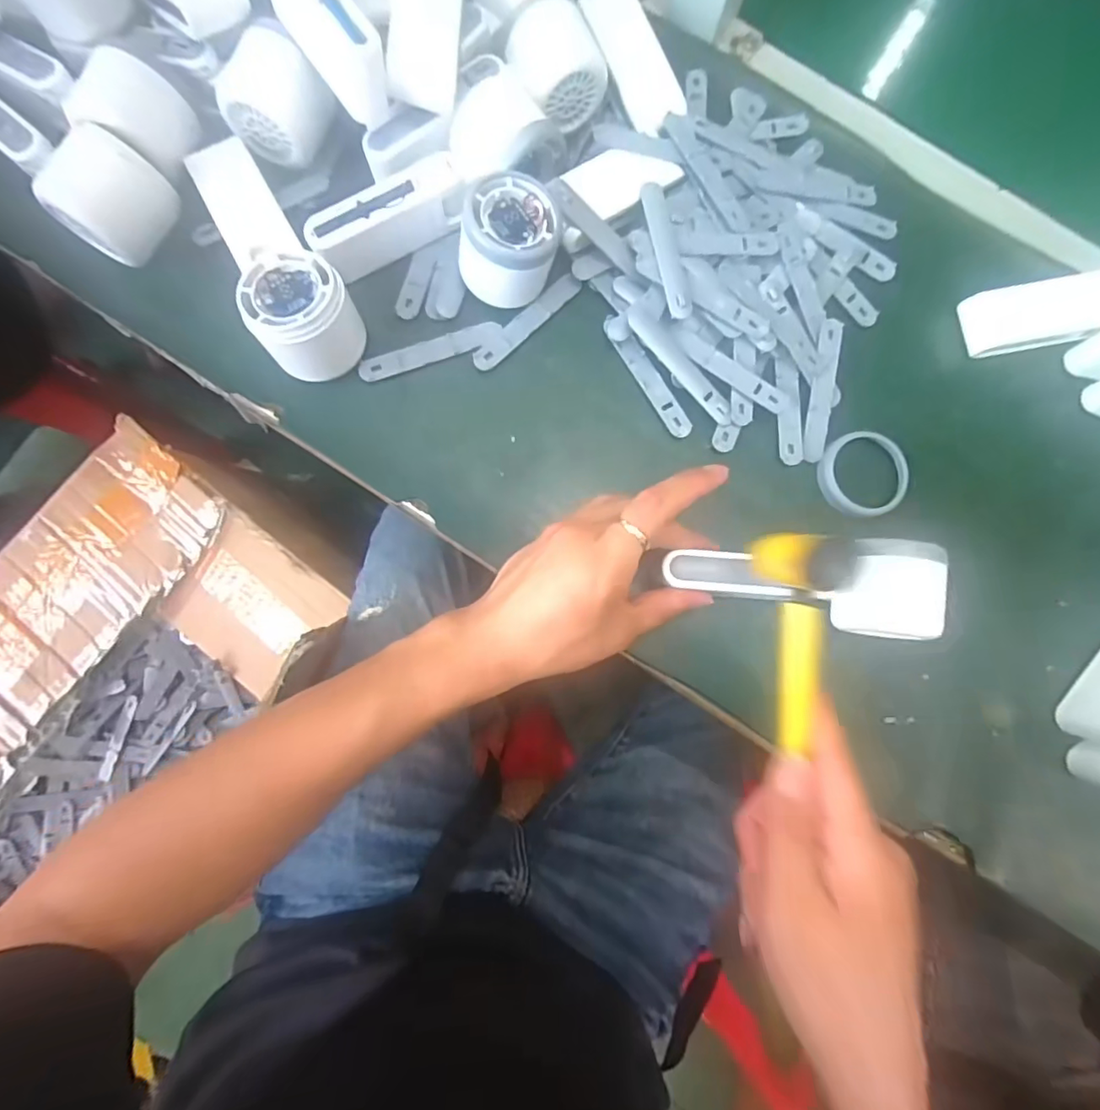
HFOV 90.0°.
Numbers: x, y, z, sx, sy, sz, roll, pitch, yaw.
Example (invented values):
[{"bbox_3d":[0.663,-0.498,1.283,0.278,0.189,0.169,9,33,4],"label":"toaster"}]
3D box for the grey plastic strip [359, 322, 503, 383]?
[{"bbox_3d":[-0.077,-0.133,0.358,0.093,0.005,0.017,-20,83,-8],"label":"grey plastic strip"}]

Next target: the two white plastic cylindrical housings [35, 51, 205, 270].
[{"bbox_3d":[-0.260,-0.236,0.340,0.064,0.052,0.112,15,81,-3],"label":"two white plastic cylindrical housings"}]

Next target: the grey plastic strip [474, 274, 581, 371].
[{"bbox_3d":[-0.016,-0.155,0.365,0.016,0.004,0.090,45,81,2],"label":"grey plastic strip"}]

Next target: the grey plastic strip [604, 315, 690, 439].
[{"bbox_3d":[0.065,-0.119,0.364,0.016,0.004,0.092,-31,86,-8],"label":"grey plastic strip"}]

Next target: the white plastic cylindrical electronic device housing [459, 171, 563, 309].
[{"bbox_3d":[-0.025,-0.197,0.344,0.058,0.052,0.056,1,83,-7],"label":"white plastic cylindrical electronic device housing"}]

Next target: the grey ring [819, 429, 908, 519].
[{"bbox_3d":[0.212,-0.054,0.370,0.061,0.011,0.056,1,82,-5],"label":"grey ring"}]

